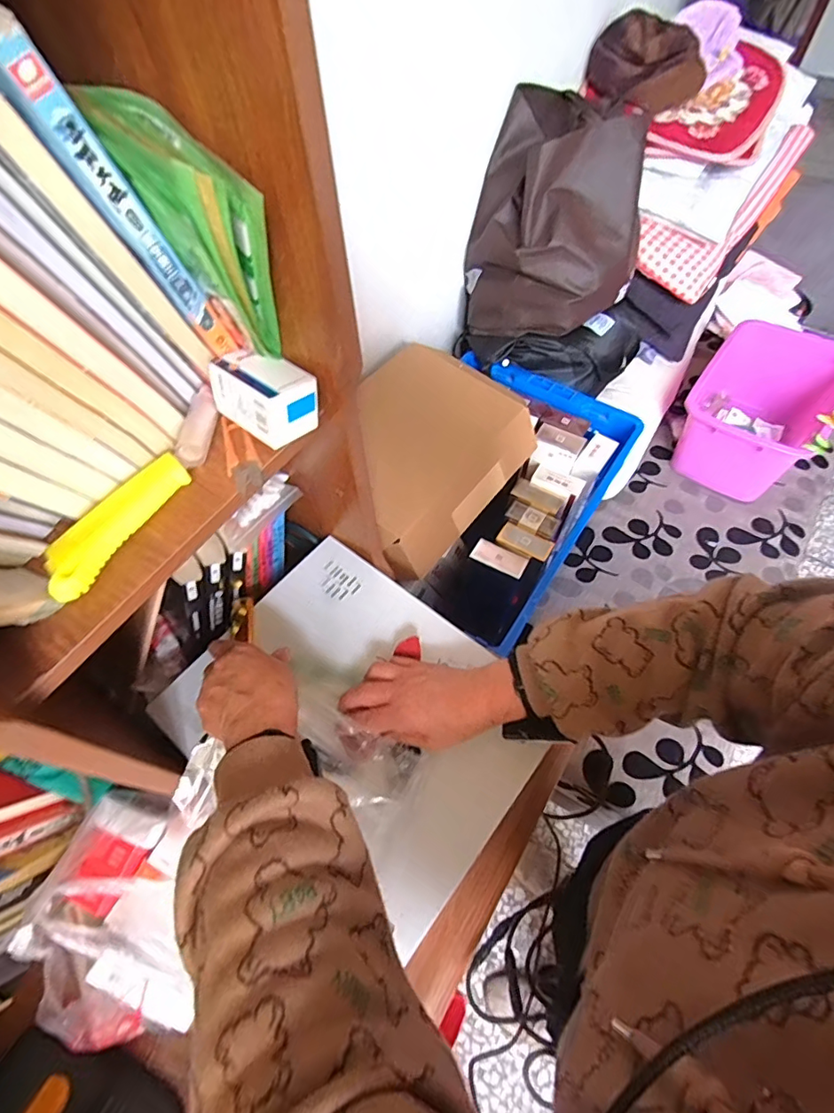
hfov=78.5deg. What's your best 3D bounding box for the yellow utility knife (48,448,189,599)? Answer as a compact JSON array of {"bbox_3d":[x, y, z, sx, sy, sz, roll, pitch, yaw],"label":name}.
[{"bbox_3d":[-0.221,-0.026,0.376,0.034,0.021,0.129,21,63,14],"label":"yellow utility knife"}]

